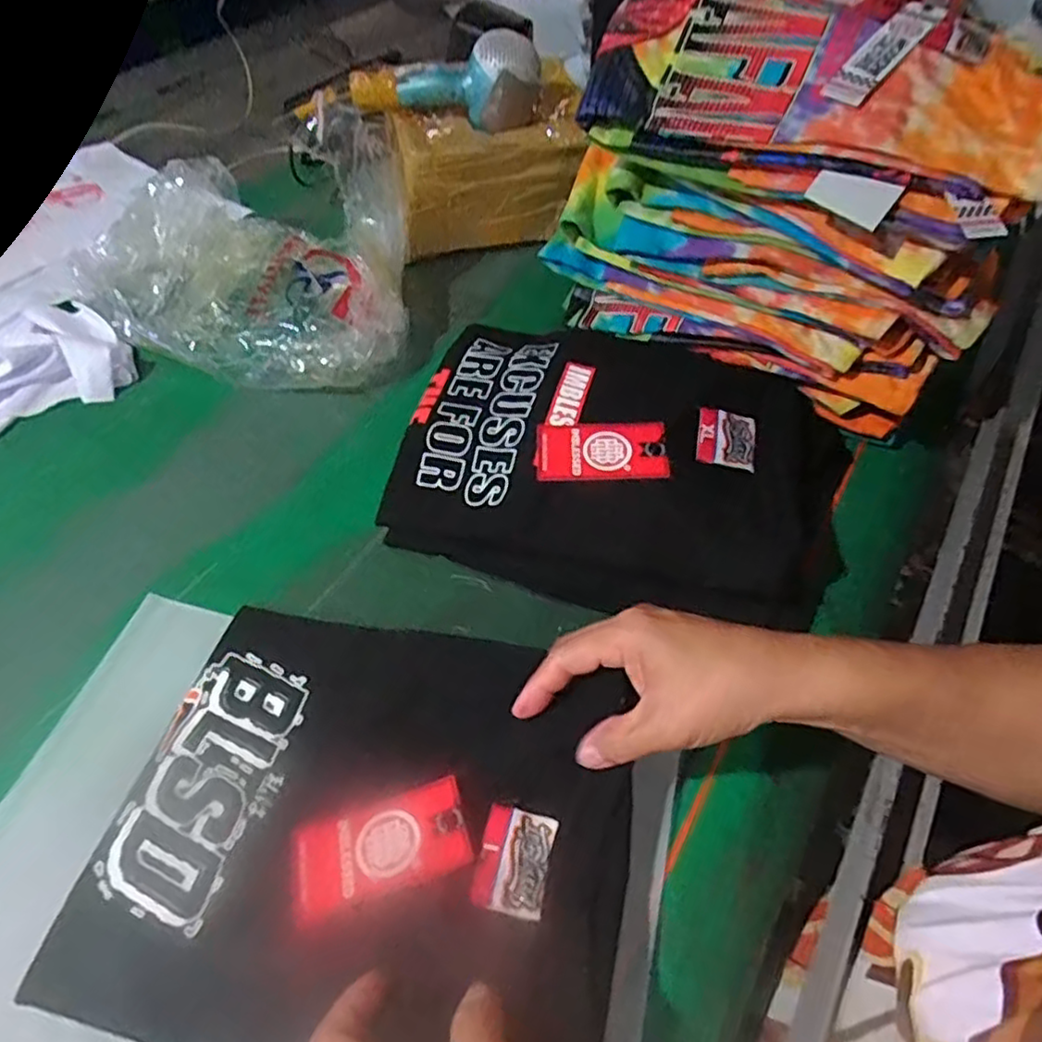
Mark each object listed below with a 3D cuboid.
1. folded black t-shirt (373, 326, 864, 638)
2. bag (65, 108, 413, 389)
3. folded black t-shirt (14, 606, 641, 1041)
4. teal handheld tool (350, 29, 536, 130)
[{"bbox_3d":[0.077,-0.052,0.494,0.316,0.063,0.231,14,54,11],"label":"folded black t-shirt"},{"bbox_3d":[-0.263,-0.259,0.638,0.298,0.107,0.289,-4,52,-2],"label":"bag"},{"bbox_3d":[-0.084,0.159,0.355,0.273,0.033,0.220,9,54,10],"label":"folded black t-shirt"},{"bbox_3d":[-0.075,-0.445,0.678,0.186,0.066,0.062,2,52,2],"label":"teal handheld tool"}]

